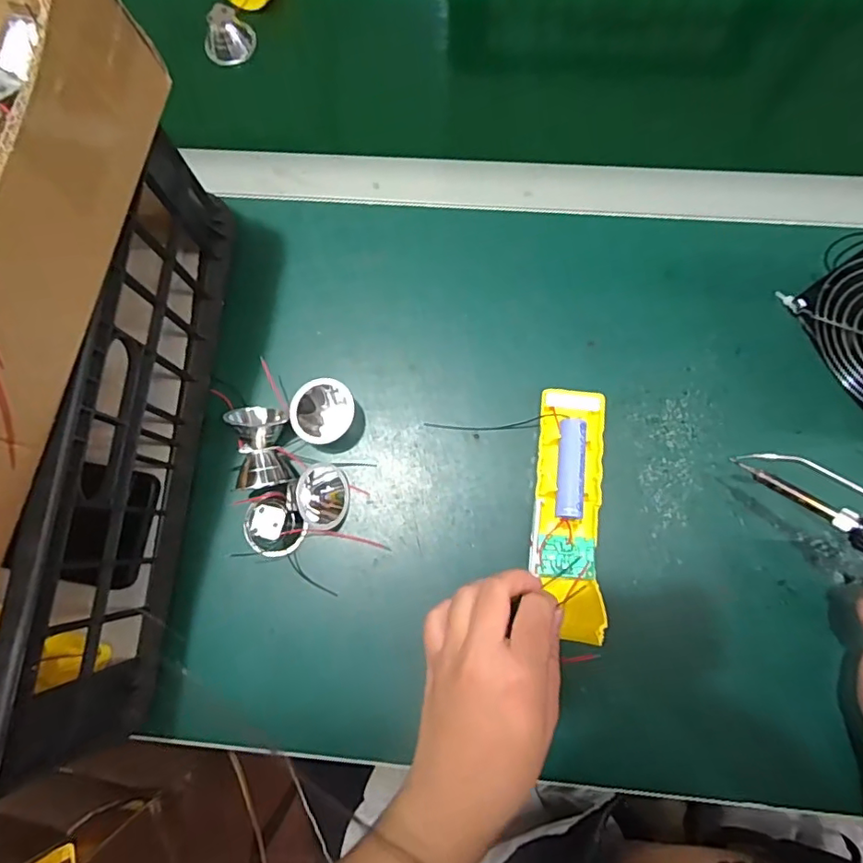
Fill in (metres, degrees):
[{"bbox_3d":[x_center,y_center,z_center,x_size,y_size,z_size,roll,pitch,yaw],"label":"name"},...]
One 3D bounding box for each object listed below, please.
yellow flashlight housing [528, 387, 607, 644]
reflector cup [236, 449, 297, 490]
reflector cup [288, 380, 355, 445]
[{"bbox_3d":[0.090,0.049,0.356,0.047,0.017,0.162,3,73,1],"label":"yellow flashlight housing"},{"bbox_3d":[-0.112,0.028,0.377,0.034,0.033,0.025,-16,77,-1],"label":"reflector cup"},{"bbox_3d":[-0.075,-0.015,0.382,0.045,0.025,0.043,-13,101,4],"label":"reflector cup"}]

